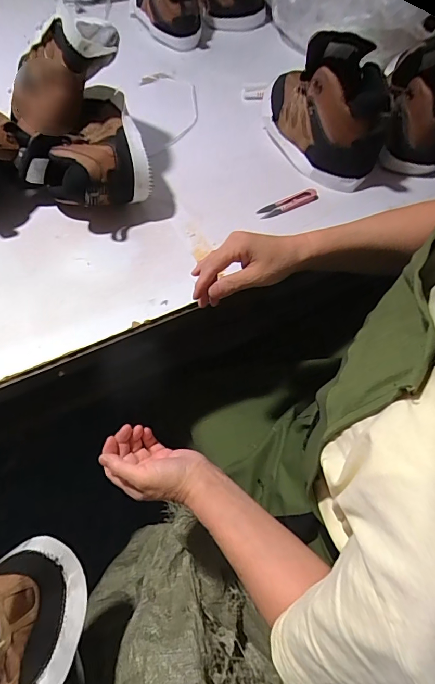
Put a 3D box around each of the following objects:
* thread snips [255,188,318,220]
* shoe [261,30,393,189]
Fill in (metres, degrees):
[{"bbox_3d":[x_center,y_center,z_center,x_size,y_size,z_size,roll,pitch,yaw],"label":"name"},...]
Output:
[{"bbox_3d":[0.109,-0.215,0.620,0.100,0.010,0.023,-20,60,-15],"label":"thread snips"},{"bbox_3d":[0.156,-0.391,0.634,0.098,0.160,0.278,-19,60,-14],"label":"shoe"}]

